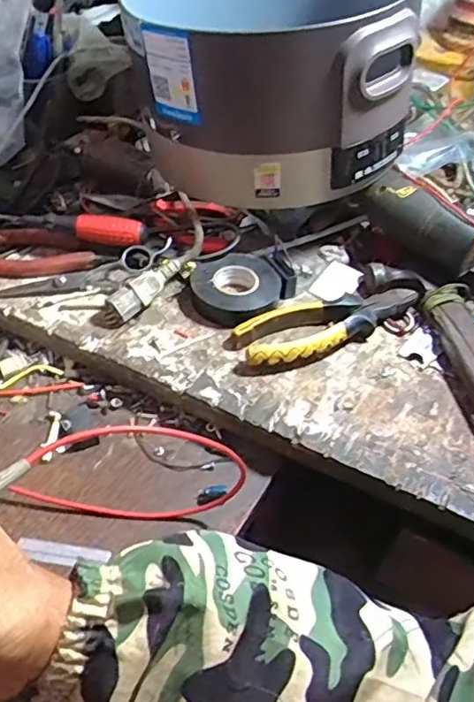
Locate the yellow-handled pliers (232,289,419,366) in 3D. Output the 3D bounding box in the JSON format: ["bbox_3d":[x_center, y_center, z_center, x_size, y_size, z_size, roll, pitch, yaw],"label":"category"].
[{"bbox_3d":[0.077,-0.020,0.495,0.159,0.026,0.053,-12,47,-18],"label":"yellow-handled pliers"}]

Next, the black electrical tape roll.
[{"bbox_3d":[-0.001,-0.052,0.515,0.069,0.025,0.073,3,45,-3],"label":"black electrical tape roll"}]

